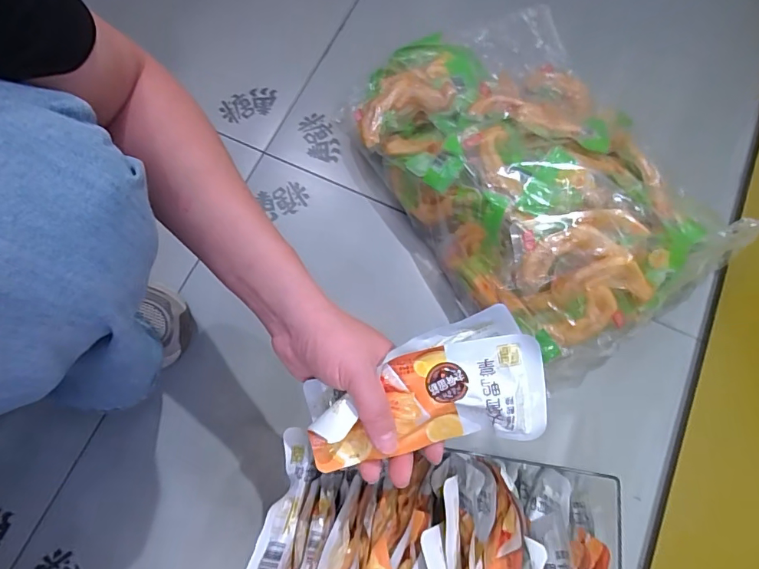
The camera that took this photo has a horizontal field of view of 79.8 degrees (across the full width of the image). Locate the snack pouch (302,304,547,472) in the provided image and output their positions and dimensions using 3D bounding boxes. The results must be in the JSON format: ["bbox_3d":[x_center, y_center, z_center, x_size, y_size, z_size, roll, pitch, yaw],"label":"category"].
[{"bbox_3d":[0.028,0.080,0.311,0.166,0.032,0.083,-20,77,8],"label":"snack pouch"}]

